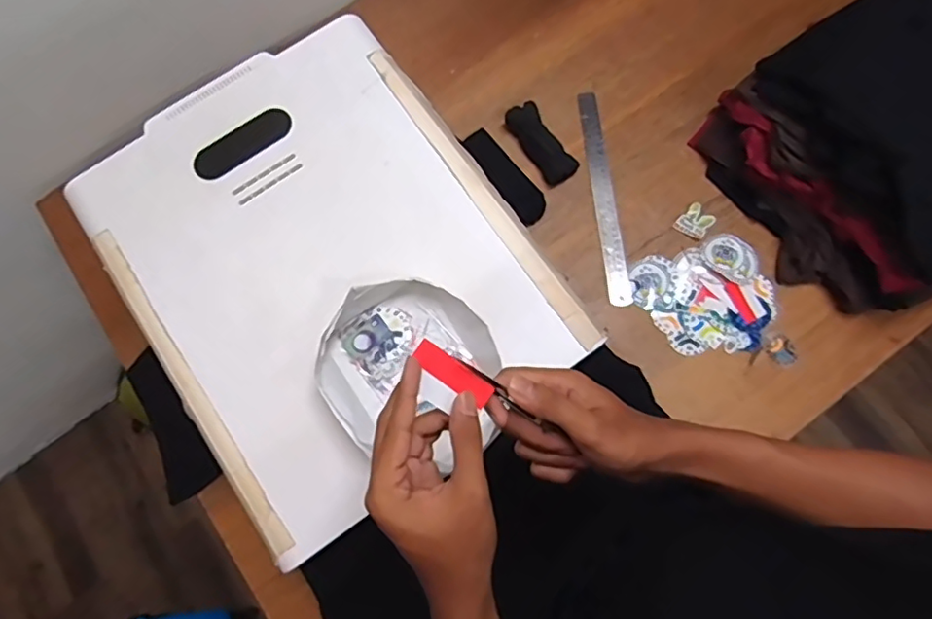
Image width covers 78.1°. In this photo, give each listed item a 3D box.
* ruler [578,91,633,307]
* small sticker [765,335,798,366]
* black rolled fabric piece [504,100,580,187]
[{"bbox_3d":[0.194,-0.161,0.806,0.032,0.006,0.318,-5,76,-4],"label":"ruler"},{"bbox_3d":[0.410,0.053,0.746,0.033,0.004,0.041,-37,80,-4],"label":"small sticker"},{"bbox_3d":[0.106,-0.237,0.813,0.047,0.025,0.123,-31,77,-7],"label":"black rolled fabric piece"}]

